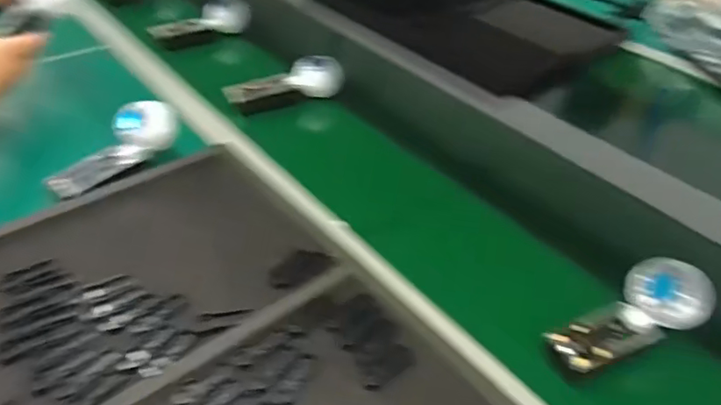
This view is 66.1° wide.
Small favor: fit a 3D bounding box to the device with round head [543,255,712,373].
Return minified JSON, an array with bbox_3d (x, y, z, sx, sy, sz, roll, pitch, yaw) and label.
[{"bbox_3d":[0.255,0.111,0.528,0.157,0.039,0.068,-29,47,-4],"label":"device with round head"}]

